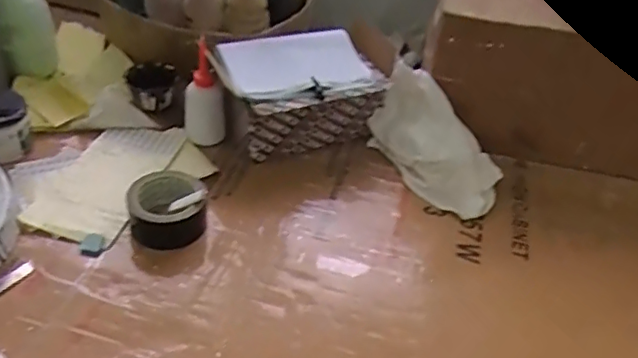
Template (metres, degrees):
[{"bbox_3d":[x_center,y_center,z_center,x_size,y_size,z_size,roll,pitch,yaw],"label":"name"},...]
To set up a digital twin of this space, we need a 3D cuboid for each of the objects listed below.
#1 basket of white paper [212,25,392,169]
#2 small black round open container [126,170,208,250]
[{"bbox_3d":[-0.024,-0.116,0.864,0.234,0.142,0.112,-15,44,-23],"label":"basket of white paper"},{"bbox_3d":[-0.186,0.036,0.725,0.094,0.058,0.087,-1,40,-8],"label":"small black round open container"}]

